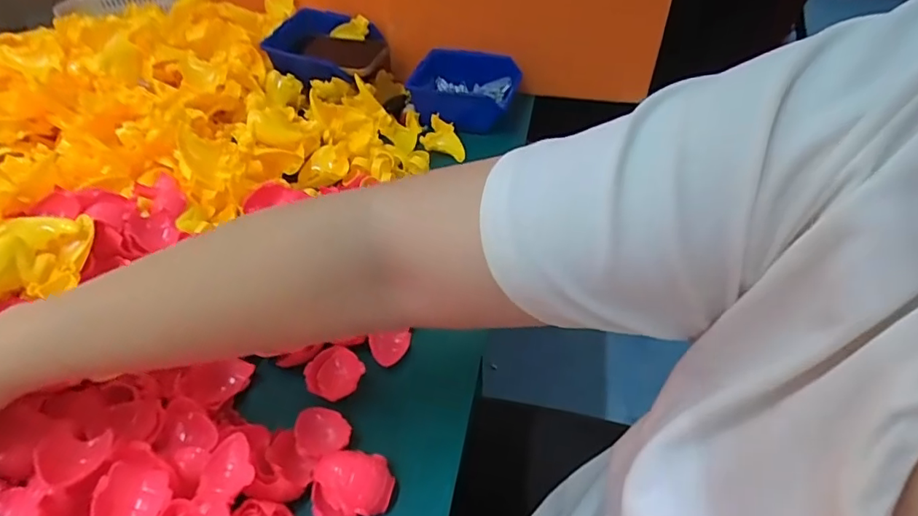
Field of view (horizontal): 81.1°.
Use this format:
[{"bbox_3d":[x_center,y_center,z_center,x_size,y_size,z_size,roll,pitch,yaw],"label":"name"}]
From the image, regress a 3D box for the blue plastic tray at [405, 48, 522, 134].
[{"bbox_3d":[0.008,-0.229,0.725,0.141,0.052,0.129,4,44,7],"label":"blue plastic tray"}]

